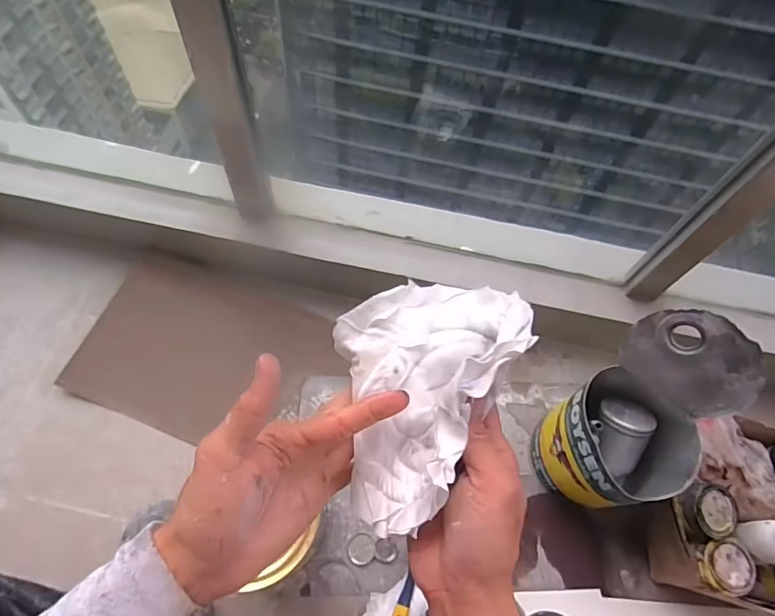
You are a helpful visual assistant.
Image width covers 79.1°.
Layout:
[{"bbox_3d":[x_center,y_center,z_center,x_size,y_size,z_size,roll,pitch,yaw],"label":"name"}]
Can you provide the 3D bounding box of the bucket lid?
[{"bbox_3d":[0.392,0.070,0.607,0.157,0.143,0.025,33,44,18],"label":"bucket lid"}]

